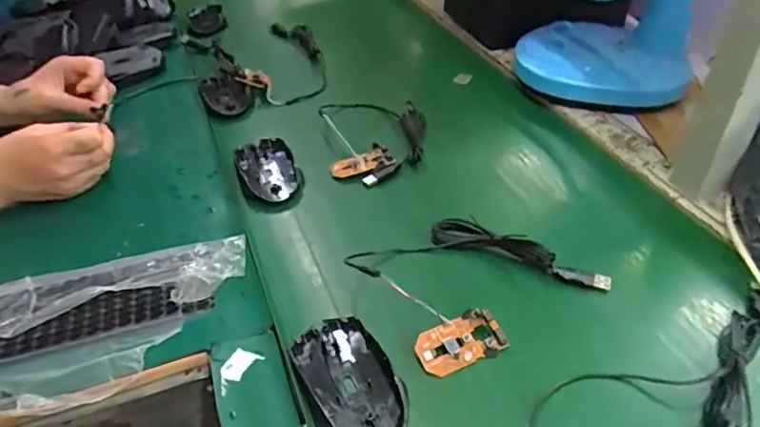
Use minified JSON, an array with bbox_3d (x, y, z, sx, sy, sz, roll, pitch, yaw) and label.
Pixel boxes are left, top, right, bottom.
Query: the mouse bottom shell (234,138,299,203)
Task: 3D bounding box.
[{"bbox_3d":[-0.125,-0.051,0.624,0.057,0.014,0.105,-16,41,-15],"label":"mouse bottom shell"}]

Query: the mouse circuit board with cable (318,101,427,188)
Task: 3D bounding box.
[{"bbox_3d":[-0.002,-0.093,0.667,0.121,0.021,0.169,-9,40,-6],"label":"mouse circuit board with cable"}]

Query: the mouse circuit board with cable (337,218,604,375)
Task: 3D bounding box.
[{"bbox_3d":[0.079,0.050,0.486,0.169,0.018,0.138,-23,43,-22],"label":"mouse circuit board with cable"}]

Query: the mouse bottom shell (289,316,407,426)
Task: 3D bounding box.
[{"bbox_3d":[-0.021,0.121,0.412,0.063,0.018,0.109,-17,41,-16],"label":"mouse bottom shell"}]

